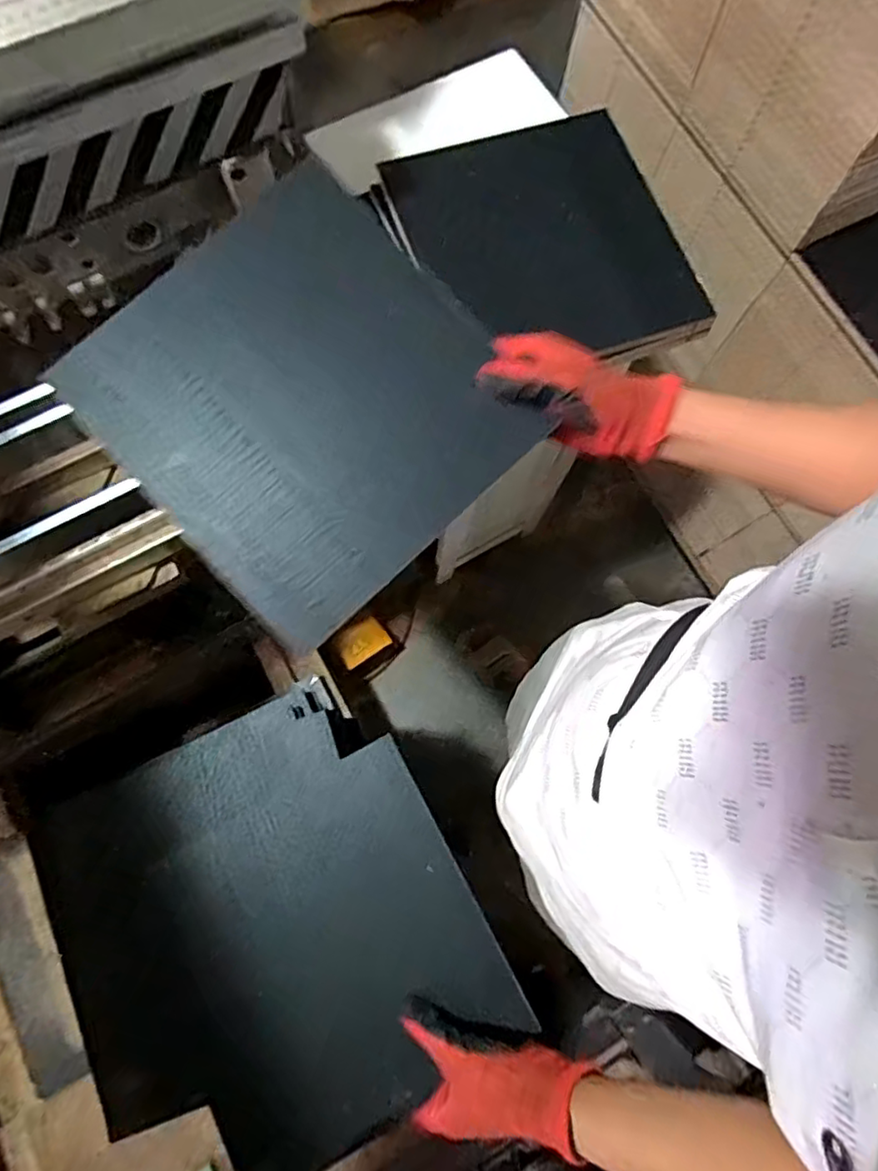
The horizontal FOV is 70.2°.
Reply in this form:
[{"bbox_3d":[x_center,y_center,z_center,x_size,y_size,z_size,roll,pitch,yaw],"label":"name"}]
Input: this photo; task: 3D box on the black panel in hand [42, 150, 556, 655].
[{"bbox_3d":[-0.101,-0.143,0.476,0.265,0.017,0.285,-43,89,-8],"label":"black panel in hand"}]

